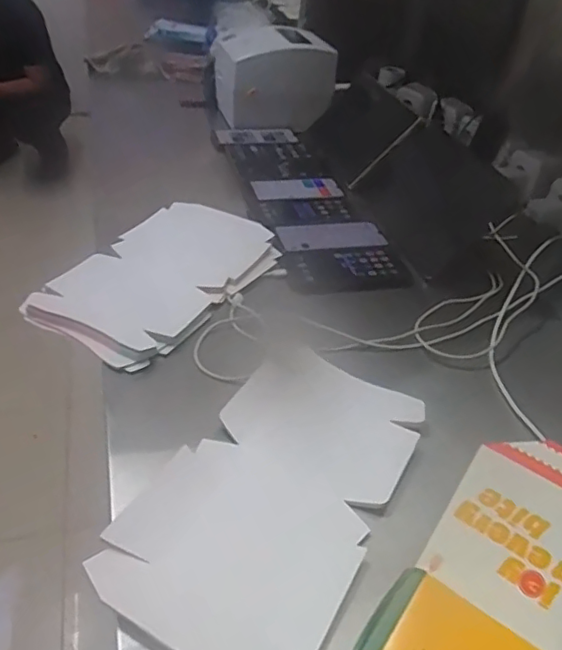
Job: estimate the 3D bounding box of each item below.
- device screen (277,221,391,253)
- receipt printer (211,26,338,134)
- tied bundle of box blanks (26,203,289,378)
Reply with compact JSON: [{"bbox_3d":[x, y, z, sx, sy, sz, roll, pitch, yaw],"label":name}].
[{"bbox_3d":[0.079,-0.134,0.858,0.169,0.007,0.077,-3,39,-13],"label":"device screen"},{"bbox_3d":[-0.018,-0.518,1.191,0.223,0.173,0.161,-3,39,-14],"label":"receipt printer"},{"bbox_3d":[-0.144,-0.068,0.730,0.180,0.022,0.326,22,40,17],"label":"tied bundle of box blanks"}]

